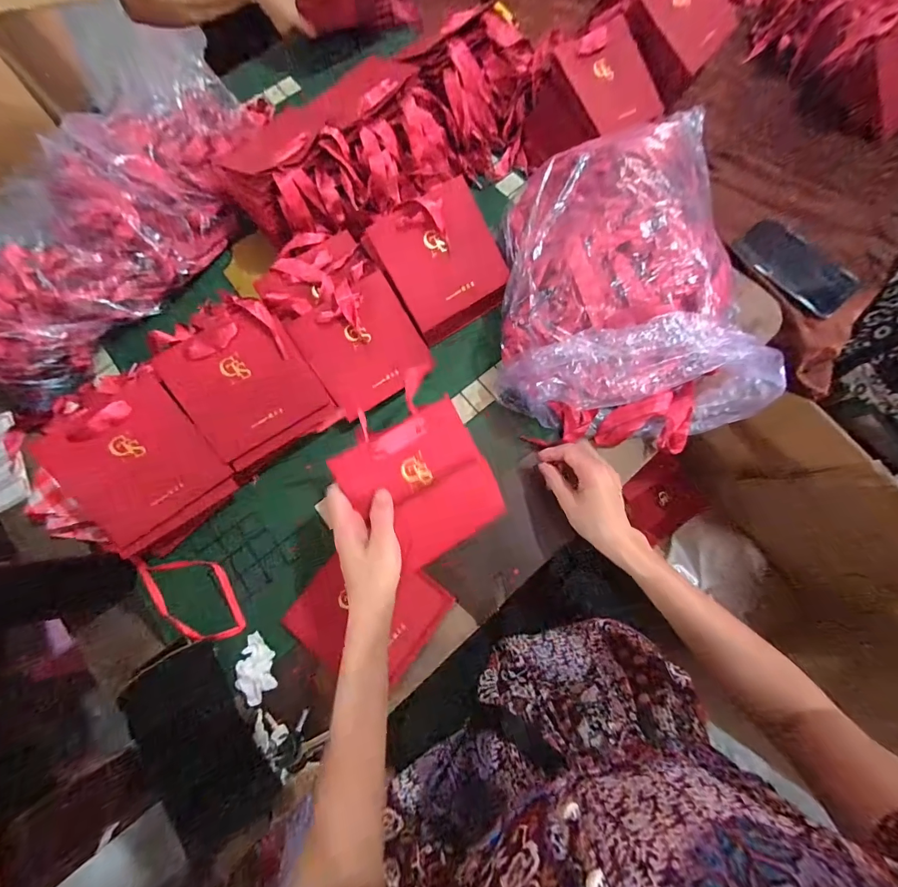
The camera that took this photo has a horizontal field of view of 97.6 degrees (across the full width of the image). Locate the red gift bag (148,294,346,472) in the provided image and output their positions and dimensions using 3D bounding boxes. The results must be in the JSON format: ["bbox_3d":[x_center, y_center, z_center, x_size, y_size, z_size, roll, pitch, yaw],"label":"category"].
[{"bbox_3d":[-0.245,-0.074,0.480,0.142,0.035,0.179,-35,112,-10],"label":"red gift bag"}]

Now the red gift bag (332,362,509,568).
[{"bbox_3d":[-0.033,0.028,0.404,0.138,0.038,0.178,-35,102,-14],"label":"red gift bag"}]

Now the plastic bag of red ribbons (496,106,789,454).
[{"bbox_3d":[0.220,-0.200,0.494,0.289,0.144,0.372,2,74,3],"label":"plastic bag of red ribbons"}]

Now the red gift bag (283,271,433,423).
[{"bbox_3d":[-0.107,-0.124,0.504,0.141,0.021,0.139,-32,102,-8],"label":"red gift bag"}]

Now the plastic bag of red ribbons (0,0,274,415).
[{"bbox_3d":[-0.502,-0.327,0.532,0.245,0.169,0.510,35,78,11],"label":"plastic bag of red ribbons"}]

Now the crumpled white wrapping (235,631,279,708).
[{"bbox_3d":[-0.221,0.259,0.456,0.035,0.028,0.070,-5,74,1],"label":"crumpled white wrapping"}]

